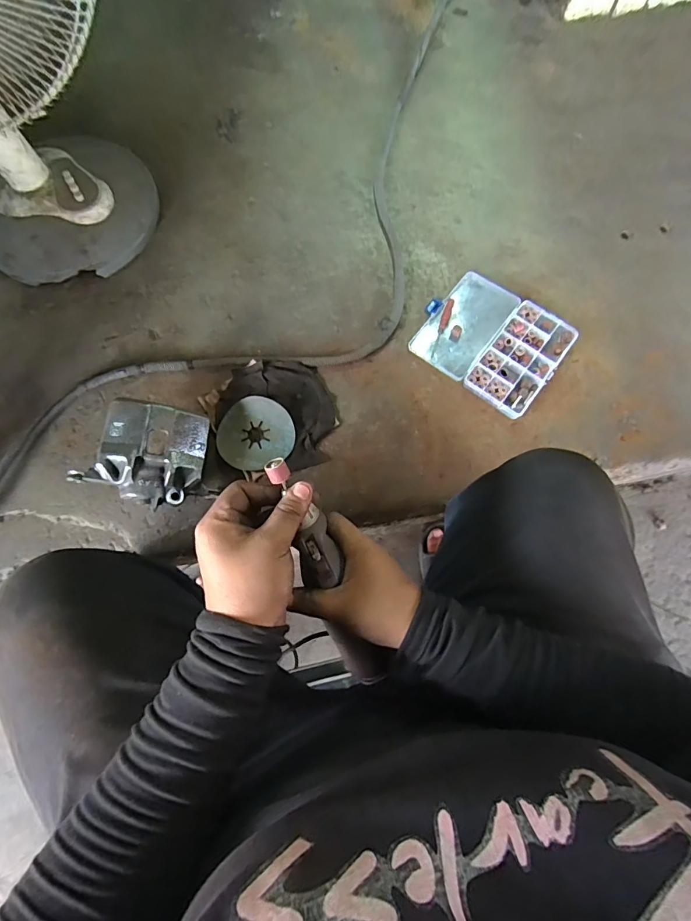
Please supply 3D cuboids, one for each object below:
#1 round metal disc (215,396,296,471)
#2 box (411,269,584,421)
[{"bbox_3d":[-0.129,-0.040,0.605,0.105,0.020,0.101,0,75,0],"label":"round metal disc"},{"bbox_3d":[0.223,-0.185,0.651,0.201,0.020,0.176,39,78,10],"label":"box"}]

